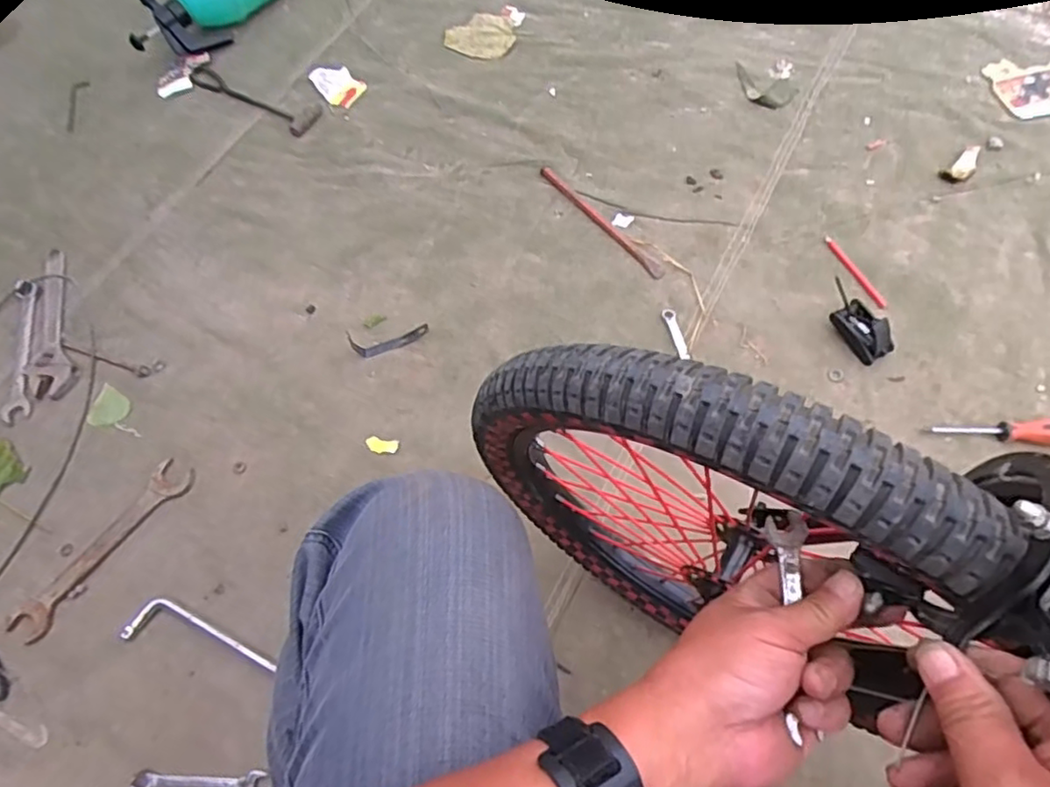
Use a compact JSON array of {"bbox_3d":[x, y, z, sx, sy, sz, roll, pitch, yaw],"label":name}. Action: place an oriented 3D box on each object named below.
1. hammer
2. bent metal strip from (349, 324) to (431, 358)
[{"bbox_3d":[-0.468,-0.518,1.099,0.253,0.020,0.070,28,70,15],"label":"hammer"},{"bbox_3d":[-0.198,-0.079,0.932,0.114,0.026,0.029,-12,65,-2],"label":"bent metal strip"}]

